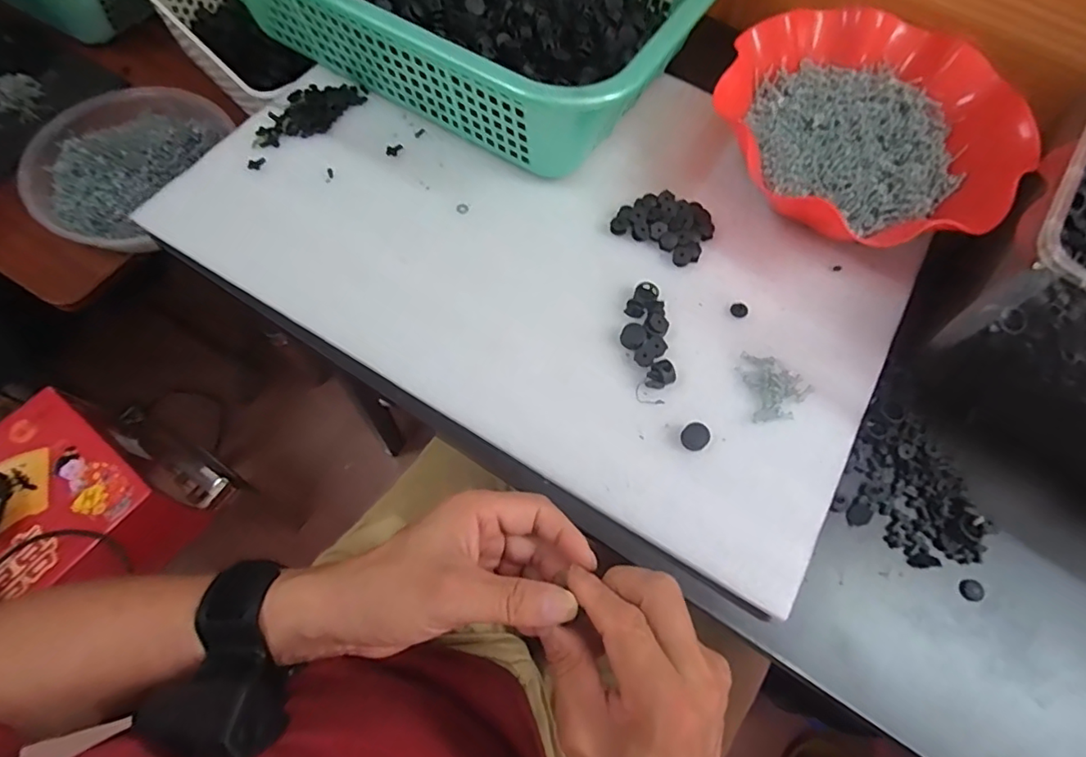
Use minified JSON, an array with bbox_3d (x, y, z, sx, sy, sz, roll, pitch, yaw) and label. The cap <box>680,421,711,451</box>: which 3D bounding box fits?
[{"bbox_3d":[0.099,0.038,0.359,0.017,0.009,0.017,1,67,-3],"label":"cap"}]

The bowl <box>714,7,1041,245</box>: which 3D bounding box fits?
[{"bbox_3d":[0.250,-0.194,0.430,0.199,0.052,0.216,1,67,-3],"label":"bowl"}]

